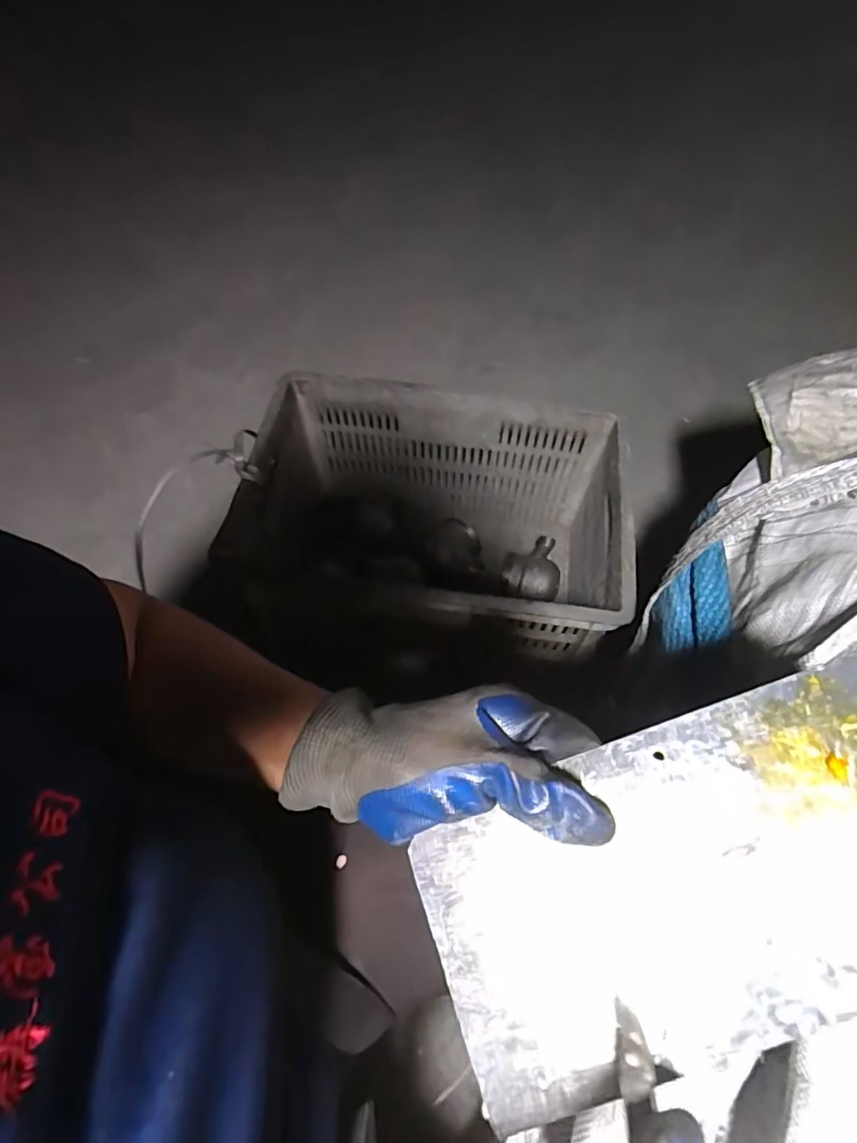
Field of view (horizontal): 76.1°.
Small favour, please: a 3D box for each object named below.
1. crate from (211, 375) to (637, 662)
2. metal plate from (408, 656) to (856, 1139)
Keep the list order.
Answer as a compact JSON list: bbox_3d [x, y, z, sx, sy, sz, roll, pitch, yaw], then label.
[{"bbox_3d":[0.004,-0.042,0.750,0.455,0.266,0.306,5,61,4],"label":"crate"},{"bbox_3d":[0.115,0.124,0.223,0.232,0.005,0.115,-22,71,3],"label":"metal plate"}]

